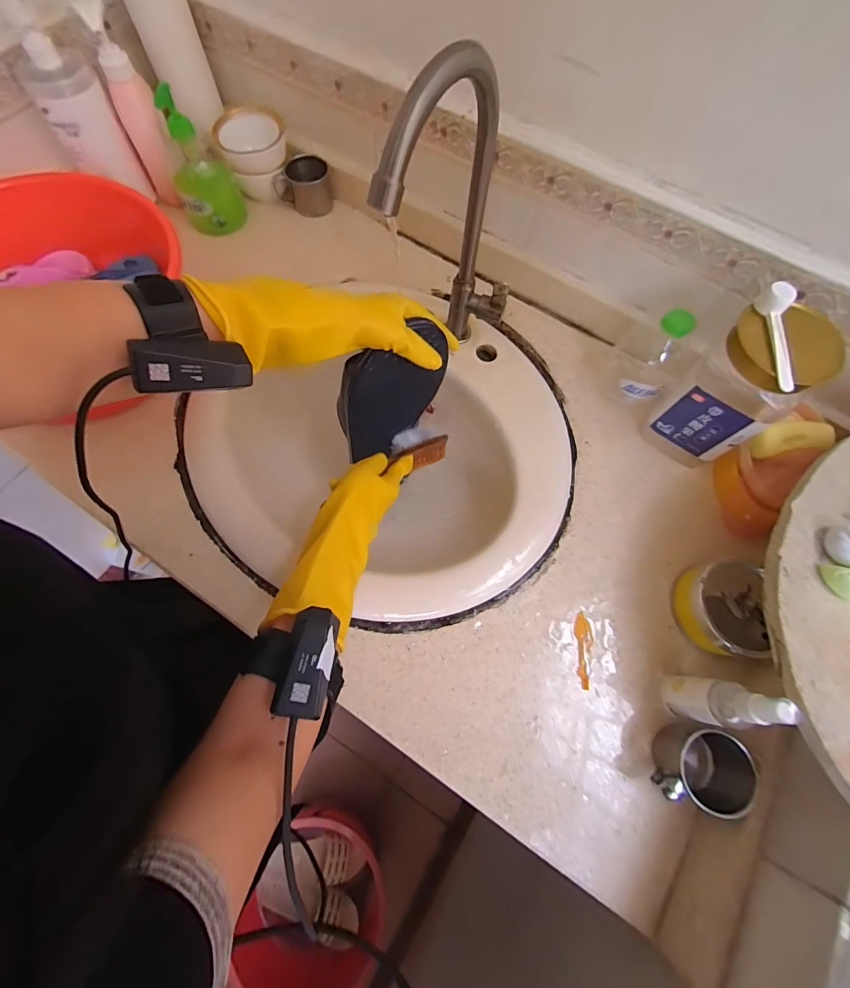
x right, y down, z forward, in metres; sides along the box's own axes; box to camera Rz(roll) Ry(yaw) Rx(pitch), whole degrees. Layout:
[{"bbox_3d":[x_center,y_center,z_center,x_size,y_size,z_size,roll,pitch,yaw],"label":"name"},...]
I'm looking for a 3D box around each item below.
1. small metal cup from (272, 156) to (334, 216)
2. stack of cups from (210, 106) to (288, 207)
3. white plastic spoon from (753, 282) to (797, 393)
[{"bbox_3d":[-0.186,-0.473,0.634,0.083,0.057,0.051,-11,71,-7],"label":"small metal cup"},{"bbox_3d":[-0.257,-0.509,0.623,0.101,0.081,0.095,-8,71,-5],"label":"stack of cups"},{"bbox_3d":[0.332,-0.147,0.378,0.024,0.021,0.105,3,70,-2],"label":"white plastic spoon"}]

